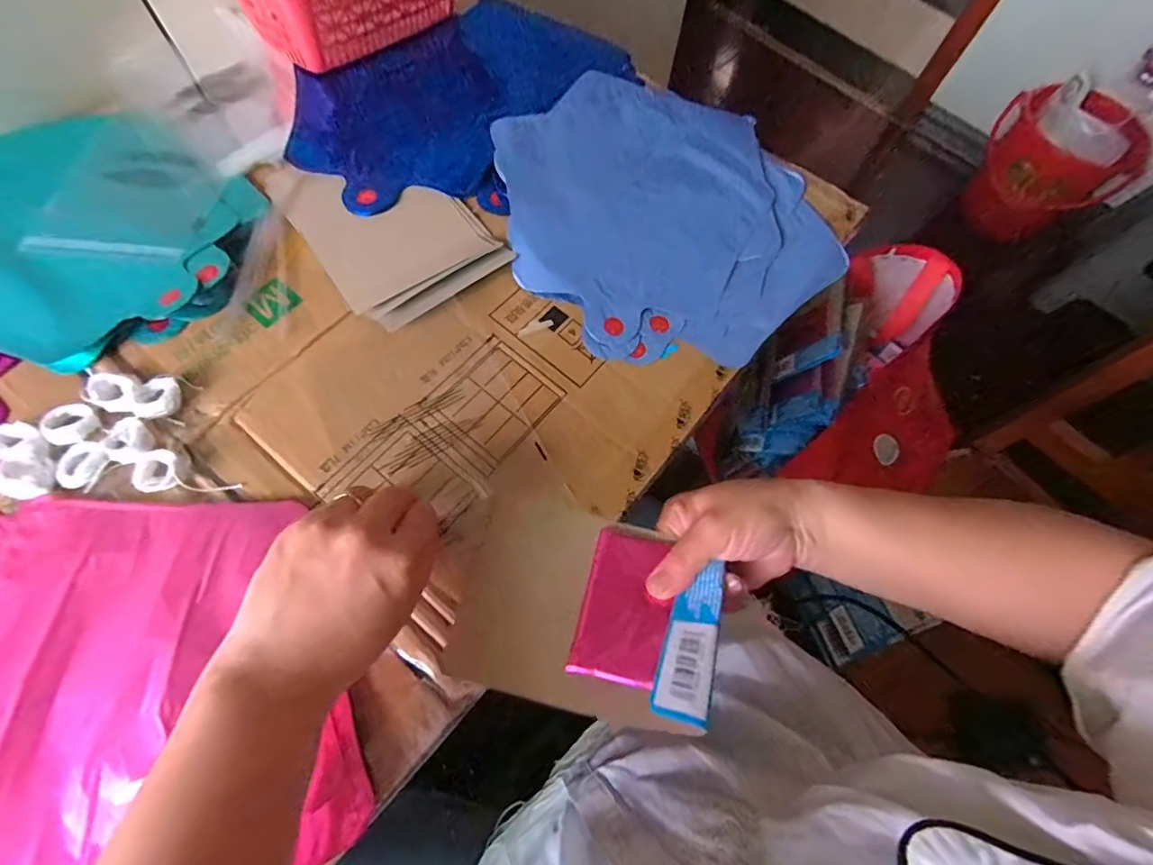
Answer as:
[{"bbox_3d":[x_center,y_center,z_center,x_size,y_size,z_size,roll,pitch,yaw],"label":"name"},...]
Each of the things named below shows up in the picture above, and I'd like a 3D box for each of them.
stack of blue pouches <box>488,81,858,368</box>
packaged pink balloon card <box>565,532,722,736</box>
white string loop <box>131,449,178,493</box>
[{"bbox_3d":[0.070,-0.186,0.426,0.256,0.035,0.272,-38,75,-17],"label":"stack of blue pouches"},{"bbox_3d":[0.041,0.106,0.294,0.076,0.017,0.099,6,47,18],"label":"packaged pink balloon card"},{"bbox_3d":[-0.258,0.025,0.315,0.023,0.012,0.030,-26,72,-14],"label":"white string loop"}]

